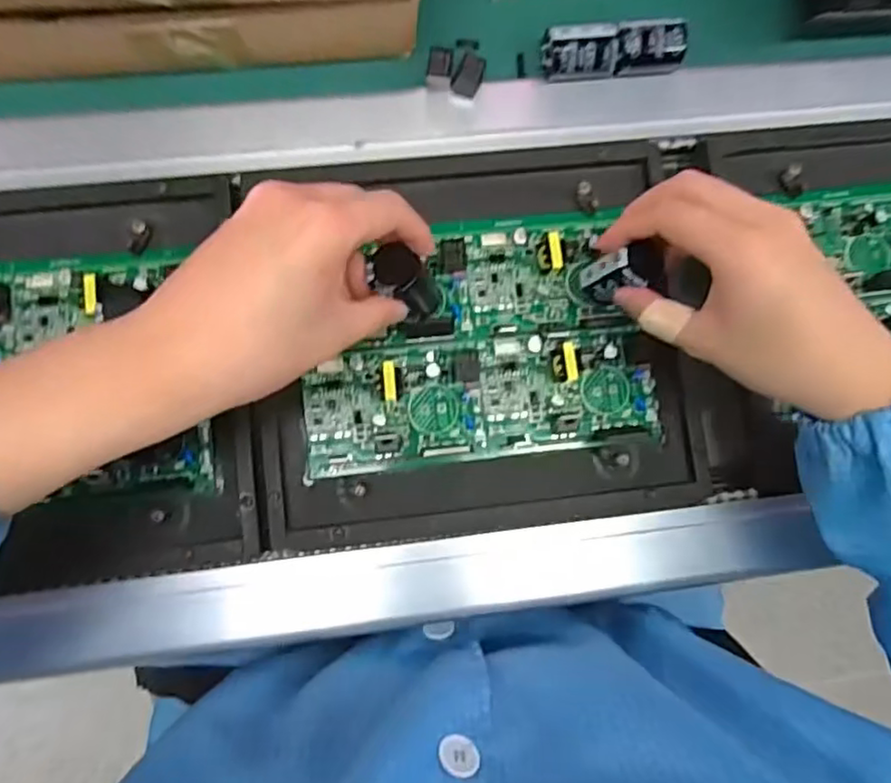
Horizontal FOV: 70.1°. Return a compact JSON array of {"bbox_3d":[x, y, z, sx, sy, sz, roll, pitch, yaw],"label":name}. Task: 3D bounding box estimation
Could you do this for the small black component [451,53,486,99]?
[{"bbox_3d":[0.014,-0.198,0.403,0.017,0.025,0.022,20,83,-1],"label":"small black component"}]

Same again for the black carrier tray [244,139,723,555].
[{"bbox_3d":[0.019,-0.034,0.391,0.263,0.021,0.231,-6,84,-4],"label":"black carrier tray"}]

